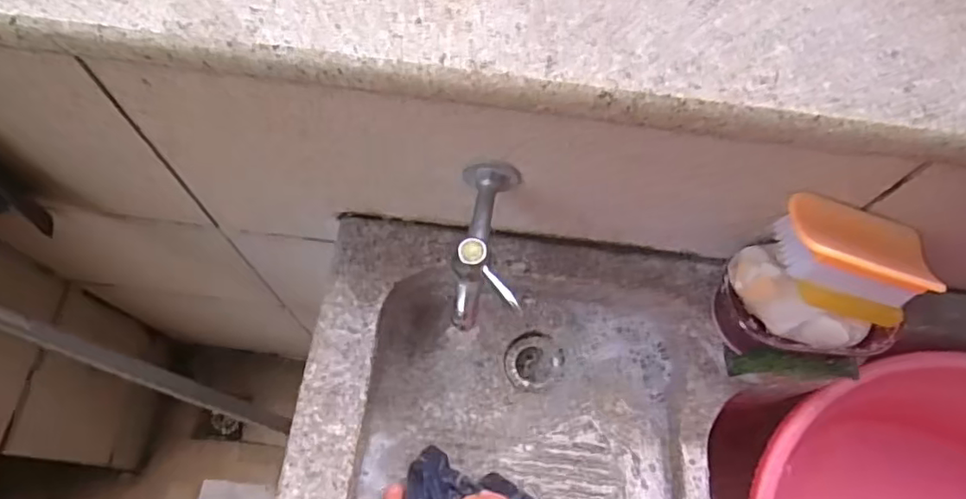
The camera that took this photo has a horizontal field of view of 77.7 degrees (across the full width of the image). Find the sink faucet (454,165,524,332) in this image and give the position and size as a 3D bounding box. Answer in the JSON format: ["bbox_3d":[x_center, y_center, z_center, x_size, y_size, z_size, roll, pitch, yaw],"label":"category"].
[{"bbox_3d":[0.004,-0.012,0.465,0.045,0.065,0.134,6,67,0],"label":"sink faucet"}]

